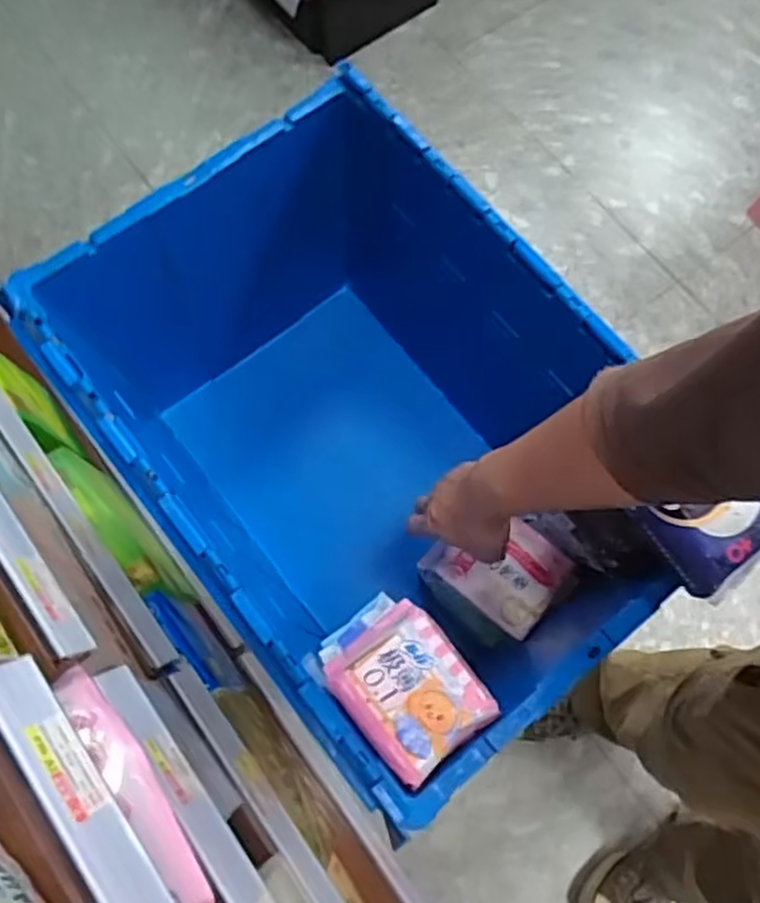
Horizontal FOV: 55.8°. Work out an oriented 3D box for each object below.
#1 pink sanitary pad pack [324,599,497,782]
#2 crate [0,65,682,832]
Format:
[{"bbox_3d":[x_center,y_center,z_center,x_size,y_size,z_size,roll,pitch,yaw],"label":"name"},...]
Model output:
[{"bbox_3d":[0.024,0.189,0.572,0.097,0.043,0.117,-36,77,-12],"label":"pink sanitary pad pack"},{"bbox_3d":[-0.016,0.011,0.828,0.396,0.434,0.572,-37,77,-12],"label":"crate"}]

